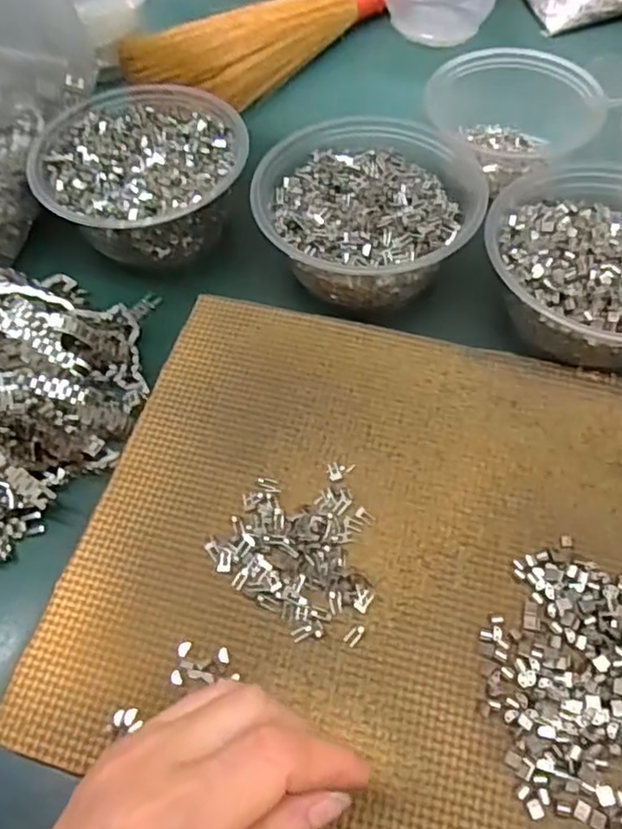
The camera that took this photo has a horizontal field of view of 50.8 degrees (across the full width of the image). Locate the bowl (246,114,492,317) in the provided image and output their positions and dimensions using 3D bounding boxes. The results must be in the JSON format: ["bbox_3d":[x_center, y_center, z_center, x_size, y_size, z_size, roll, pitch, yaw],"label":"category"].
[{"bbox_3d":[0.036,-0.126,0.414,0.131,0.054,0.122,-2,59,3],"label":"bowl"}]

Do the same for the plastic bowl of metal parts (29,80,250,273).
[{"bbox_3d":[-0.110,-0.160,0.441,0.130,0.056,0.136,-2,59,3],"label":"plastic bowl of metal parts"}]

